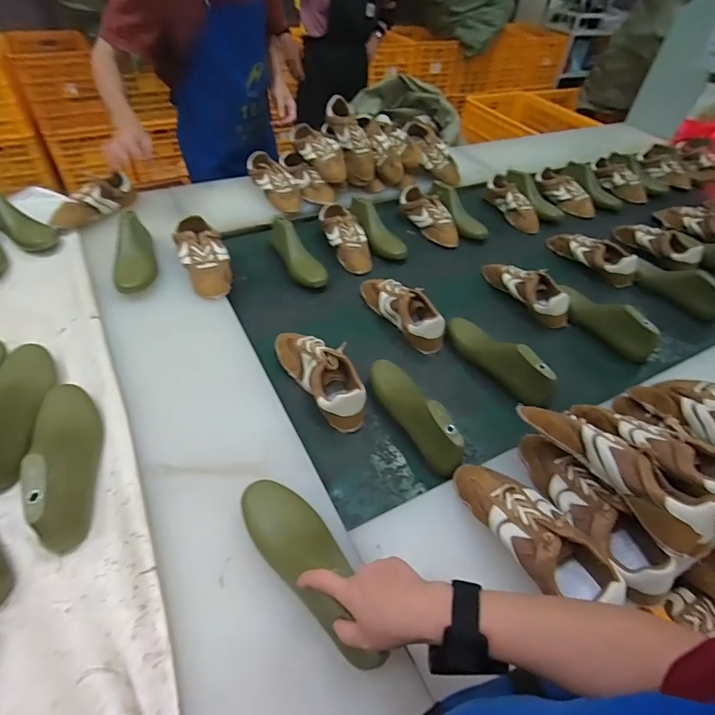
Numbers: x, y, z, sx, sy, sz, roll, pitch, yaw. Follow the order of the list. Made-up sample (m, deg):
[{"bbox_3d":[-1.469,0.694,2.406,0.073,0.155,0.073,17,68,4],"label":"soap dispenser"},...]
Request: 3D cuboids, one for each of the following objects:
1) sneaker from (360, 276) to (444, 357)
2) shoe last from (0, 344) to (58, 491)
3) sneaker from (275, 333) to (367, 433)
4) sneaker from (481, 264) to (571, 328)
[{"bbox_3d":[0.090,-0.109,0.911,0.077,0.079,0.245,-27,55,-26],"label":"sneaker"},{"bbox_3d":[-0.490,0.057,0.610,0.070,0.083,0.249,-12,50,-16],"label":"shoe last"},{"bbox_3d":[-0.067,0.022,0.764,0.087,0.066,0.242,-25,54,-25],"label":"sneaker"},{"bbox_3d":[0.401,-0.165,1.005,0.087,0.079,0.238,-17,51,-19],"label":"sneaker"}]

